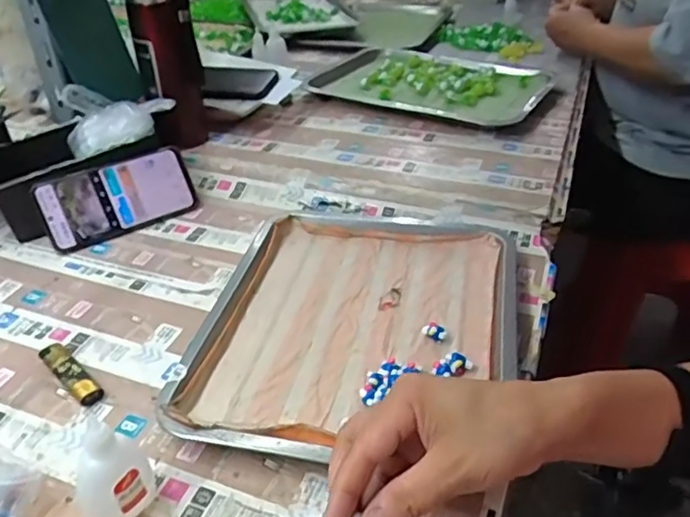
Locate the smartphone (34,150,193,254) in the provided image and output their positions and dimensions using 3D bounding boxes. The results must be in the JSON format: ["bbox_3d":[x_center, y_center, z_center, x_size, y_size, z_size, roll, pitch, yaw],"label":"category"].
[{"bbox_3d":[-0.251,-0.070,0.673,0.160,0.078,0.008,-21,5,-24],"label":"smartphone"}]

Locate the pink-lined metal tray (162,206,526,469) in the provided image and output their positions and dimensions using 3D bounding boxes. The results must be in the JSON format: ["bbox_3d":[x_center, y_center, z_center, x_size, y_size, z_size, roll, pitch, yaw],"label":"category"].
[{"bbox_3d":[0.012,0.057,0.542,0.269,0.028,0.301,7,36,10],"label":"pink-lined metal tray"}]

